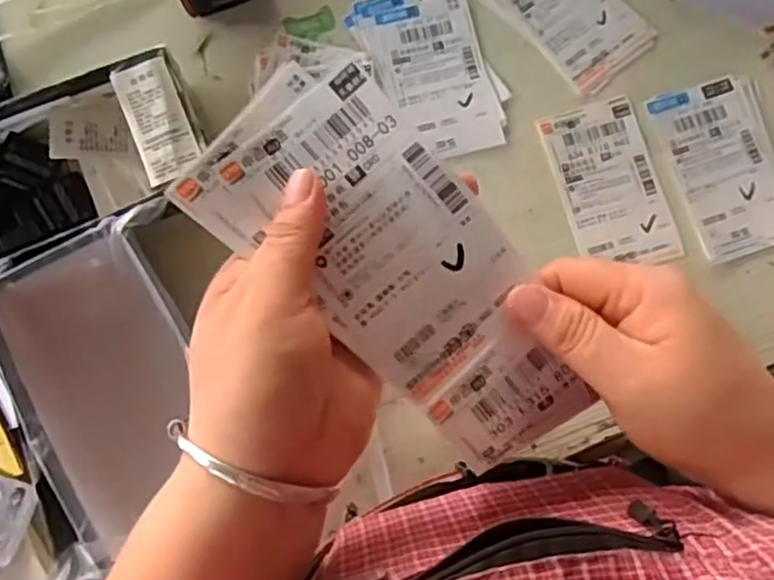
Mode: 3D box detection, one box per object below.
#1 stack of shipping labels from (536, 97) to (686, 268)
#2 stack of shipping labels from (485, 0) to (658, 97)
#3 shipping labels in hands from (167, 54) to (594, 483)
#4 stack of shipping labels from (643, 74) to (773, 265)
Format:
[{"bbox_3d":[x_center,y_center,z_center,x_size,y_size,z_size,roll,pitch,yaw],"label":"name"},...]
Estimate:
[{"bbox_3d":[0.172,-0.082,0.531,0.077,0.004,0.130,-16,80,-3],"label":"stack of shipping labels"},{"bbox_3d":[0.139,-0.233,0.556,0.085,0.005,0.152,-40,83,-7],"label":"stack of shipping labels"},{"bbox_3d":[0.011,-0.010,0.291,0.186,0.018,0.087,42,85,-3],"label":"shipping labels in hands"},{"bbox_3d":[0.263,-0.097,0.531,0.084,0.006,0.139,-17,81,-4],"label":"stack of shipping labels"}]

